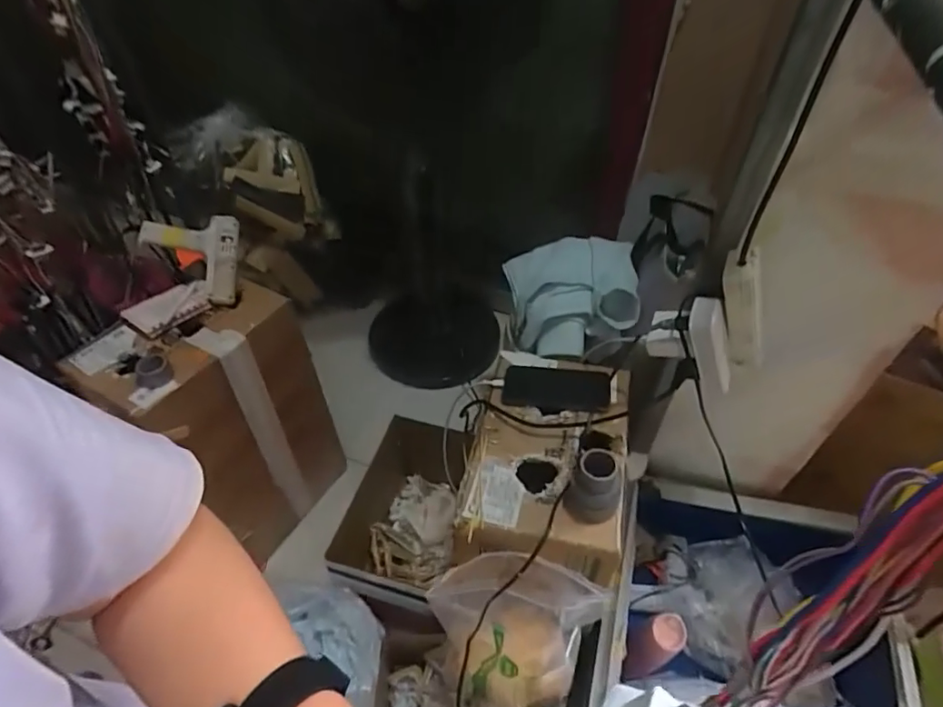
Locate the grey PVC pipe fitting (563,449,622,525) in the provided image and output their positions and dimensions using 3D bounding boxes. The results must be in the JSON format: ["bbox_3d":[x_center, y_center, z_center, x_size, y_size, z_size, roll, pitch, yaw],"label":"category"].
[{"bbox_3d":[0.155,0.168,0.670,0.063,0.092,0.056,14,48,13],"label":"grey PVC pipe fitting"}]

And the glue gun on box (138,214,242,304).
[{"bbox_3d":[-0.527,-0.172,0.991,0.175,0.166,0.051,-2,2,-7],"label":"glue gun on box"}]

